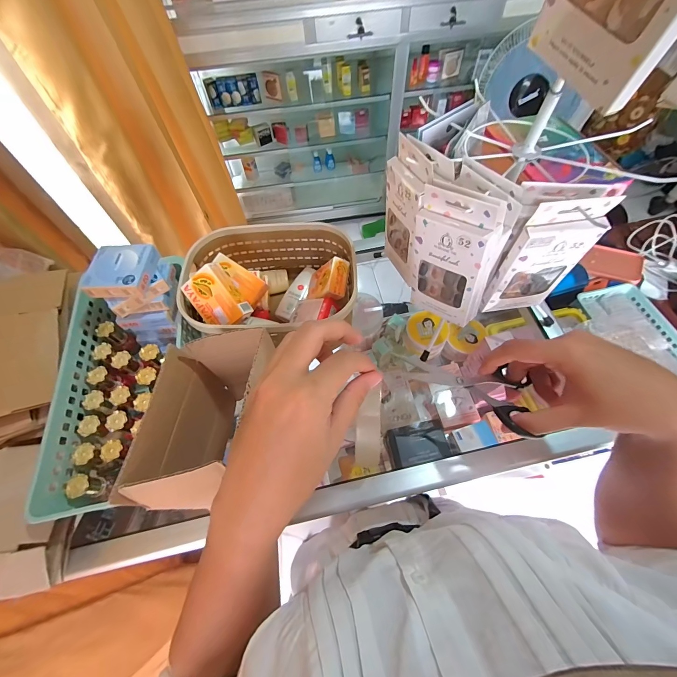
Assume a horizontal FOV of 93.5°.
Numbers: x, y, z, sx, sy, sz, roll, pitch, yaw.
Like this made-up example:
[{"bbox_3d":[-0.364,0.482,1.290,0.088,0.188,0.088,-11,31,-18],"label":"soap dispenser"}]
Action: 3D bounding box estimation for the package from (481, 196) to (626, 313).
[{"bbox_3d":[0.193,-0.072,0.305,0.066,0.131,0.018,-9,61,-3],"label":"package"}]

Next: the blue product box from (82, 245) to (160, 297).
[{"bbox_3d":[-0.247,-0.078,0.366,0.065,0.021,0.062,-4,61,0],"label":"blue product box"}]

